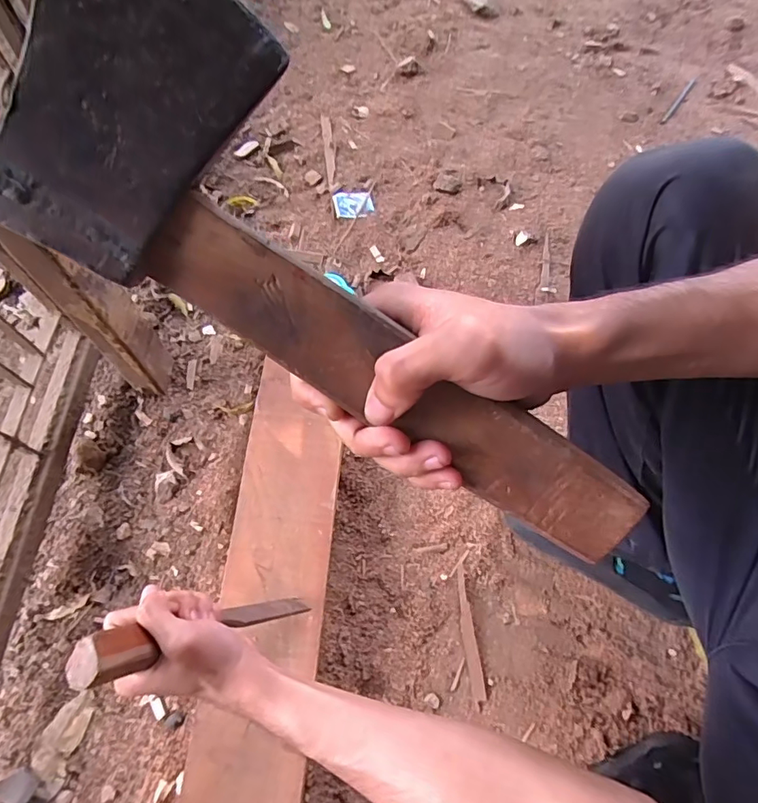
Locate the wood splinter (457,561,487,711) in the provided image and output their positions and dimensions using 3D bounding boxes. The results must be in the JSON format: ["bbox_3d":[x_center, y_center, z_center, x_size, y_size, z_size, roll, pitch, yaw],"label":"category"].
[{"bbox_3d":[0.105,0.271,0.584,0.016,0.005,0.150,-6,65,-2],"label":"wood splinter"}]

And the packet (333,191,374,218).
[{"bbox_3d":[-0.046,-0.351,0.874,0.068,0.009,0.054,-6,65,-2],"label":"packet"}]

